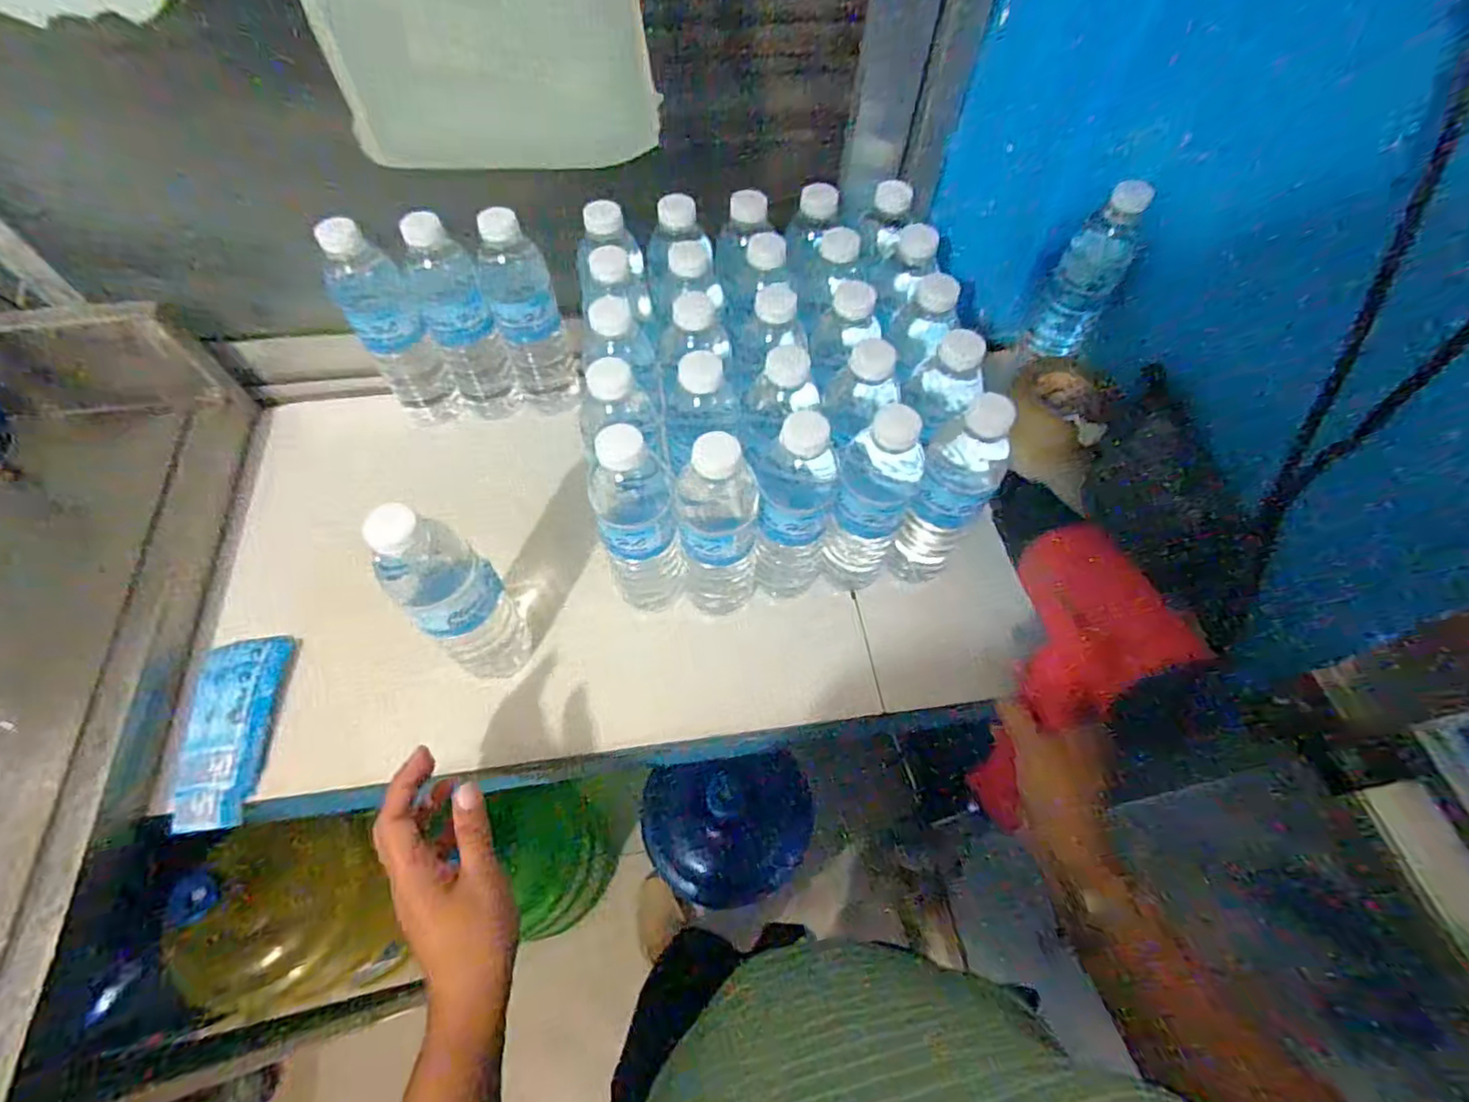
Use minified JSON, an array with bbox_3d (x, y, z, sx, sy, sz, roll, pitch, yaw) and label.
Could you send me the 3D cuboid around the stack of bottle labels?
[{"bbox_3d":[-0.411,0.143,0.504,0.069,0.012,0.148,-1,61,-2],"label":"stack of bottle labels"}]

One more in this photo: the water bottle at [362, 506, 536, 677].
[{"bbox_3d":[-0.200,0.037,0.458,0.051,0.209,0.060,40,67,18],"label":"water bottle"}]

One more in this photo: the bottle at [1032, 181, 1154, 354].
[{"bbox_3d":[0.342,-0.268,0.609,0.052,0.163,0.062,26,63,12],"label":"bottle"}]

